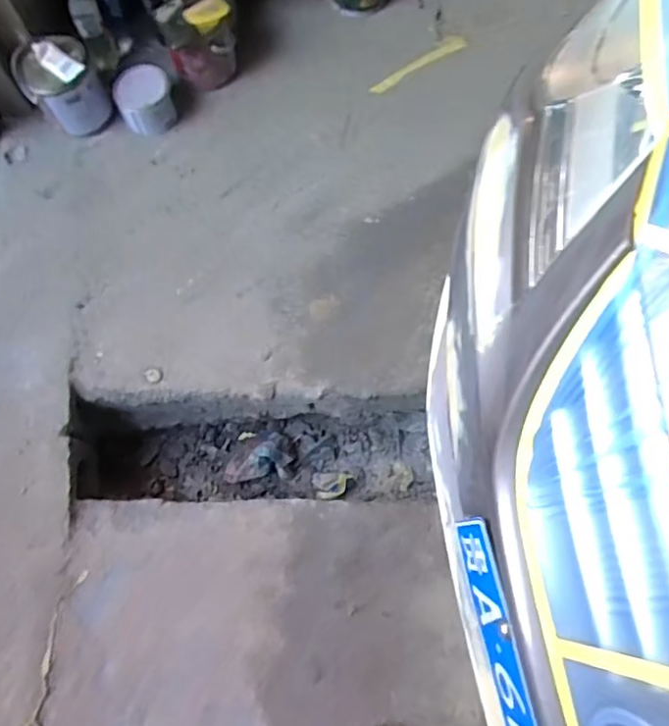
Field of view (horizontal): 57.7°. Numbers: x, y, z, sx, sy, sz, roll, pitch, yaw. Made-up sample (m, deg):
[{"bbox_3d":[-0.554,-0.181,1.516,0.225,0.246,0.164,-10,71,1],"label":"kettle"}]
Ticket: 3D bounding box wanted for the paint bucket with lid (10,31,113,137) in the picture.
[{"bbox_3d":[-0.639,-0.656,1.429,0.174,0.164,0.175,-30,71,-10],"label":"paint bucket with lid"}]

